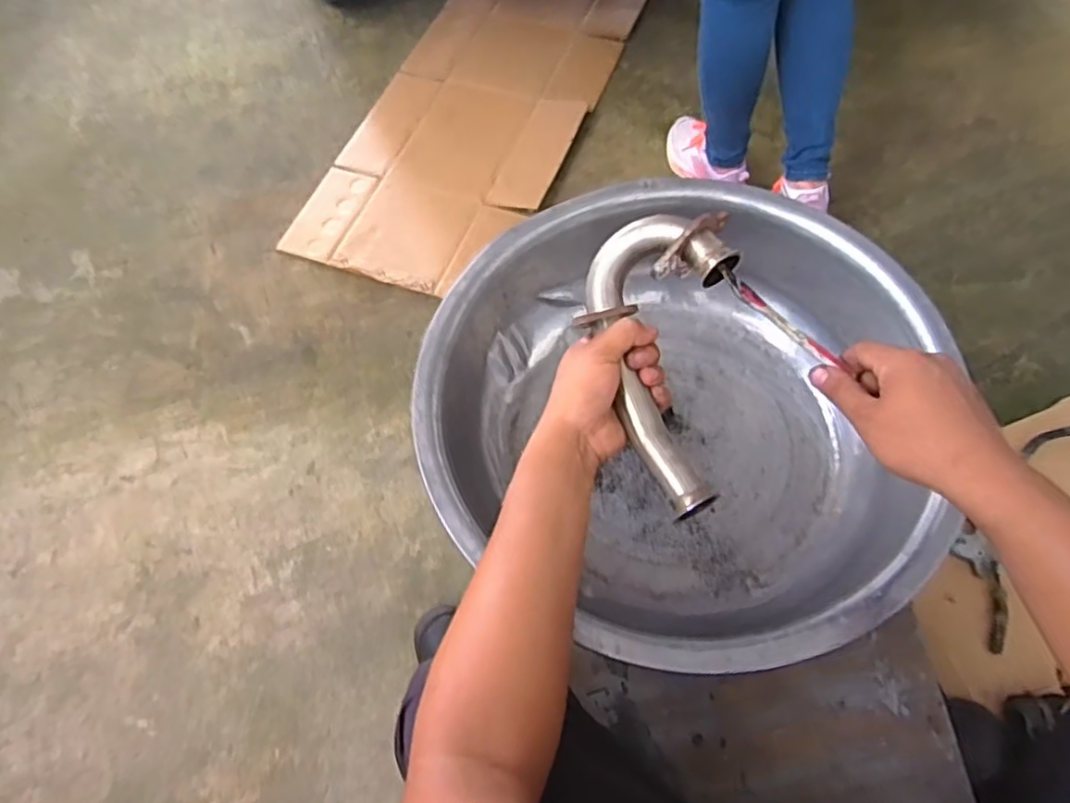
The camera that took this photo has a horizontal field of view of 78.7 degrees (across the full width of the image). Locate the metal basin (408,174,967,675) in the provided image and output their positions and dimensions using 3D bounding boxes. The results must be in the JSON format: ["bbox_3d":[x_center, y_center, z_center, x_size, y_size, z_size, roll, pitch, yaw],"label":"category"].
[{"bbox_3d":[0.132,0.012,0.682,0.474,0.164,0.486,-1,65,2],"label":"metal basin"}]

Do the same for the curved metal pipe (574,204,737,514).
[{"bbox_3d":[0.105,-0.030,0.520,0.119,0.049,0.232,-9,87,-2],"label":"curved metal pipe"}]

